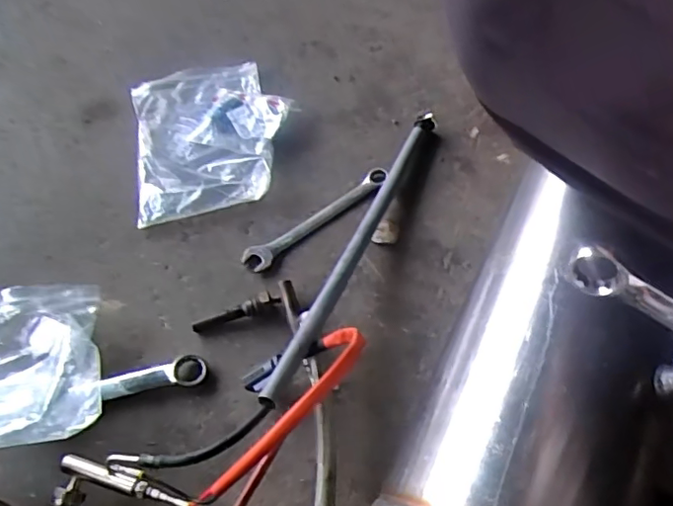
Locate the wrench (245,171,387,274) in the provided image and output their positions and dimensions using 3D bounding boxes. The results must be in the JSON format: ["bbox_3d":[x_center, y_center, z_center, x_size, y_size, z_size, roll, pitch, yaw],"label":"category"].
[{"bbox_3d":[-0.019,-0.041,0.623,0.191,0.006,0.031,-35,62,-18],"label":"wrench"}]

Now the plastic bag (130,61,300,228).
[{"bbox_3d":[-0.154,-0.155,0.703,0.188,0.022,0.244,-13,58,-5],"label":"plastic bag"}]

